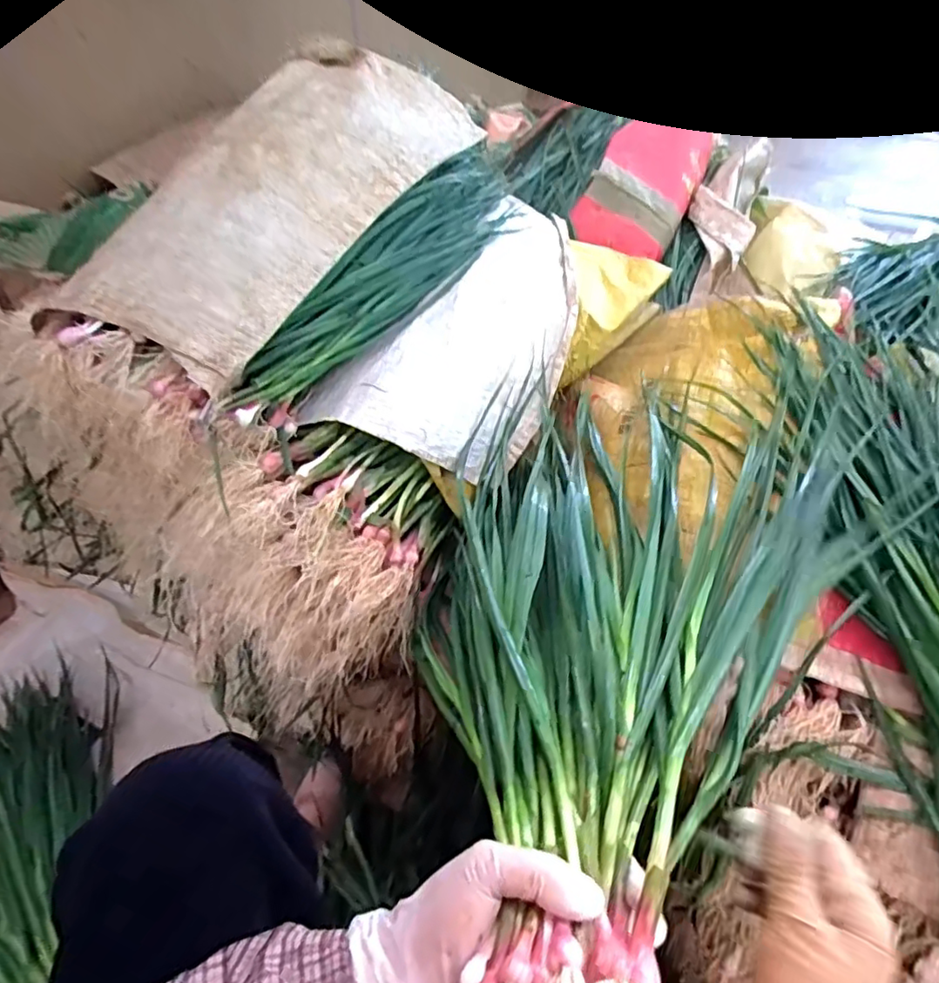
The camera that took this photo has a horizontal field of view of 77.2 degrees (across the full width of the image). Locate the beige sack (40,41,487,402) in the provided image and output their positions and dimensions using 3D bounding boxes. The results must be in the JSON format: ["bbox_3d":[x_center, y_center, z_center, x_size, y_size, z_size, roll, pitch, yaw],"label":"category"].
[{"bbox_3d":[-0.184,-0.315,0.589,0.226,0.103,0.479,21,52,17],"label":"beige sack"}]

